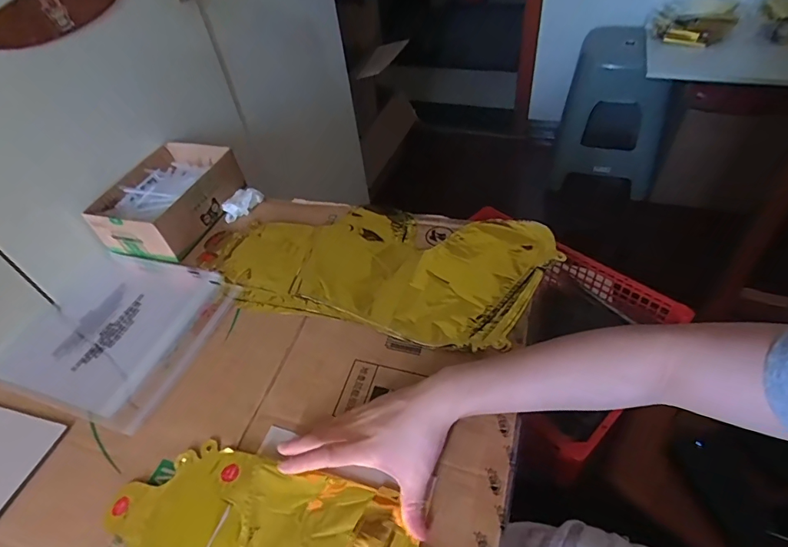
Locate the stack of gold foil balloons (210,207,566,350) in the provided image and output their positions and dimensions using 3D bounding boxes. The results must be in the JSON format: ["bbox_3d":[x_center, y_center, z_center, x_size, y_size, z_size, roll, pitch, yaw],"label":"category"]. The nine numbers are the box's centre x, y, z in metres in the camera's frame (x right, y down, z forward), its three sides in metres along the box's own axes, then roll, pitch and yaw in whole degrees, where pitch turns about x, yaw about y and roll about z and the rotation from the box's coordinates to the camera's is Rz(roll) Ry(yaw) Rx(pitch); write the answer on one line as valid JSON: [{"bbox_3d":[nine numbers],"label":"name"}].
[{"bbox_3d":[-0.020,-0.019,0.575,0.416,0.014,0.216,8,49,14],"label":"stack of gold foil balloons"}]

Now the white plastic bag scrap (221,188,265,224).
[{"bbox_3d":[-0.231,-0.105,0.666,0.043,0.016,0.065,22,54,25],"label":"white plastic bag scrap"}]

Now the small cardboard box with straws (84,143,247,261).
[{"bbox_3d":[-0.331,-0.114,0.667,0.140,0.064,0.194,10,50,16],"label":"small cardboard box with straws"}]

